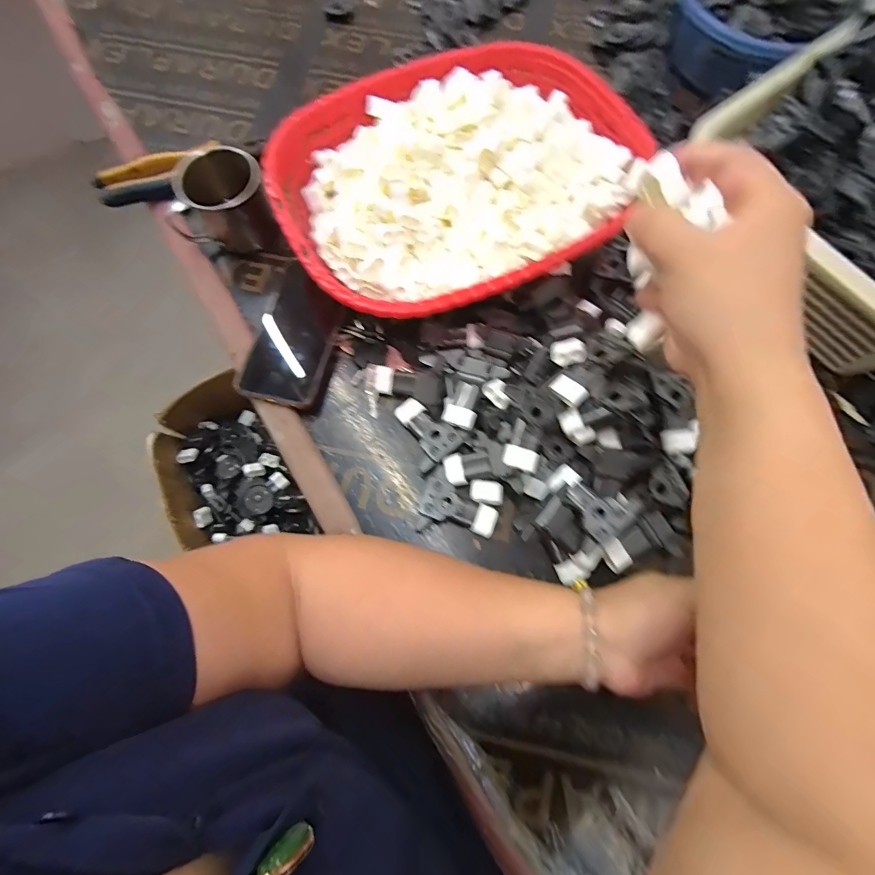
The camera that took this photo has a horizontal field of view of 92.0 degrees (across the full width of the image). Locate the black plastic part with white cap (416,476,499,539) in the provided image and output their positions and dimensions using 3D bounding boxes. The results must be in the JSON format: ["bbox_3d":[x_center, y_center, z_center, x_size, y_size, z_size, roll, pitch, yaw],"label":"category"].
[{"bbox_3d":[0.016,0.068,0.371,0.068,0.021,0.045,22,74,-8],"label":"black plastic part with white cap"}]

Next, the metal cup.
[{"bbox_3d":[-0.216,-0.242,0.444,0.080,0.073,0.091,-19,74,-6],"label":"metal cup"}]

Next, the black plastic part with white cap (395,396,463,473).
[{"bbox_3d":[-0.014,-0.006,0.390,0.043,0.019,0.068,-36,64,-10],"label":"black plastic part with white cap"}]

